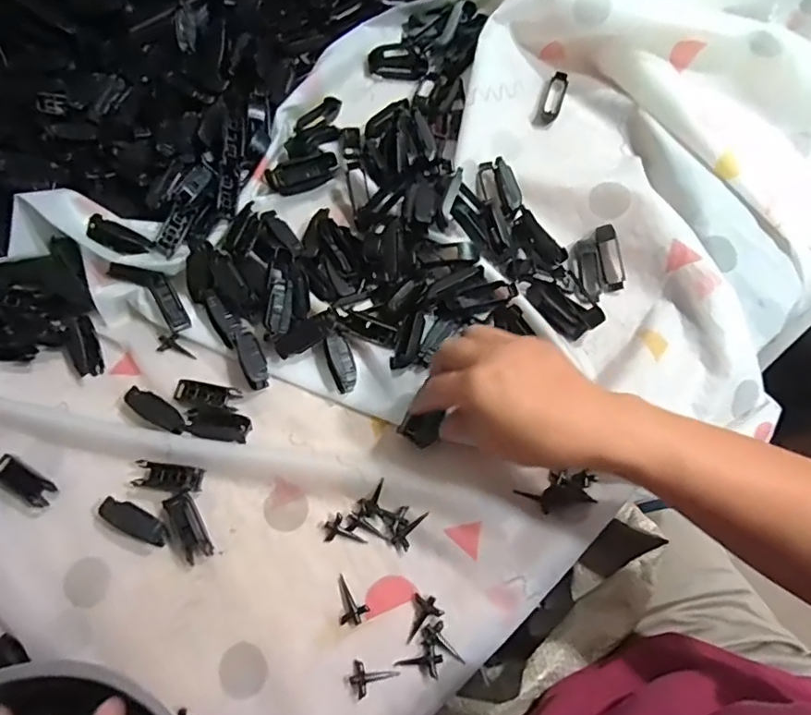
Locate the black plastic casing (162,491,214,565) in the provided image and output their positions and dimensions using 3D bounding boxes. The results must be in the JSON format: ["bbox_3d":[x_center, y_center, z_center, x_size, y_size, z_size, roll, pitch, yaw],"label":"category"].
[{"bbox_3d":[-0.153,0.118,0.376,0.019,0.017,0.048,-27,73,-9],"label":"black plastic casing"}]

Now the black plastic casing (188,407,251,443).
[{"bbox_3d":[-0.141,0.050,0.401,0.047,0.006,0.023,5,71,1],"label":"black plastic casing"}]

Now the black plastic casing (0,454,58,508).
[{"bbox_3d":[-0.274,0.089,0.384,0.045,0.007,0.018,31,73,10],"label":"black plastic casing"}]

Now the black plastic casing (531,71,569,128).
[{"bbox_3d":[0.138,-0.245,0.510,0.023,0.012,0.060,21,72,7],"label":"black plastic casing"}]

